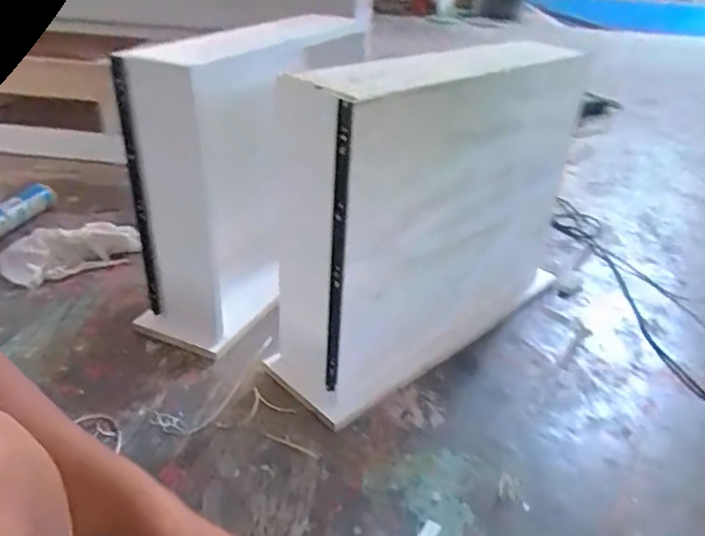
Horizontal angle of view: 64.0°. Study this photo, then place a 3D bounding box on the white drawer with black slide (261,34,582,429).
[{"bbox_3d":[0.088,-0.062,0.921,0.442,0.505,0.165,-19,36,-30],"label":"white drawer with black slide"}]

